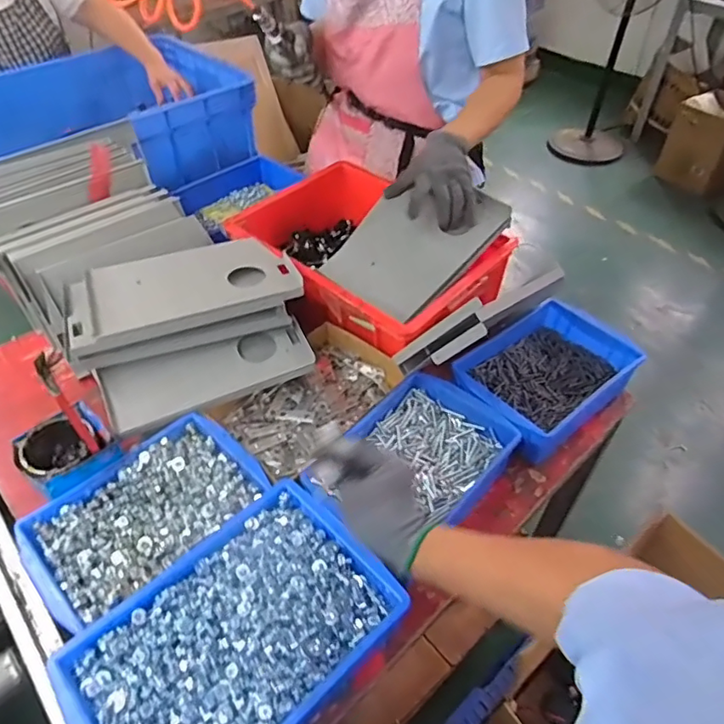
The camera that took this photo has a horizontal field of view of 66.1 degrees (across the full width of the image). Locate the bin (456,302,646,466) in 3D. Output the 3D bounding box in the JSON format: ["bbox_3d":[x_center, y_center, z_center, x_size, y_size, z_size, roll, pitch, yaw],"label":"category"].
[{"bbox_3d":[0.270,0.016,0.834,0.256,0.063,0.179,-32,56,-26],"label":"bin"}]

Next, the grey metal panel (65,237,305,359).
[{"bbox_3d":[-0.260,-0.107,0.801,0.311,0.023,0.160,-19,51,-18],"label":"grey metal panel"}]

